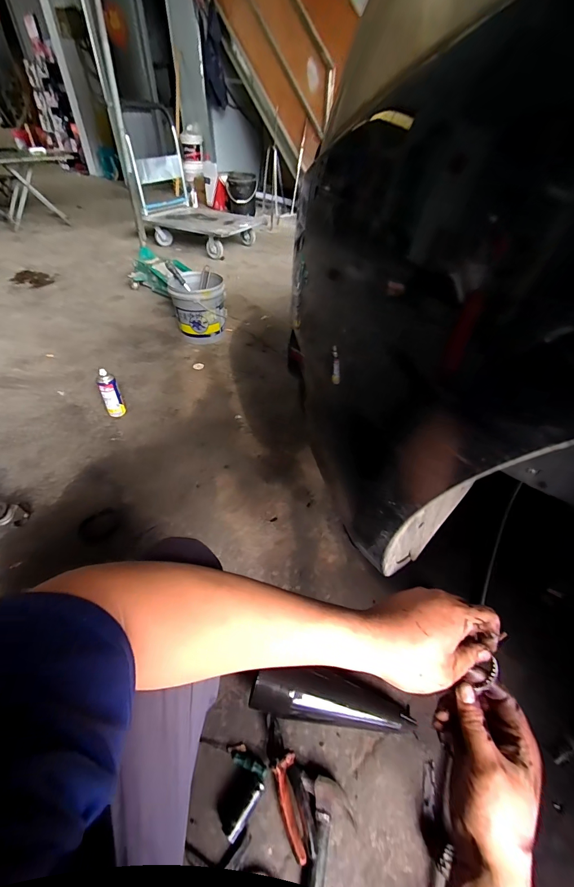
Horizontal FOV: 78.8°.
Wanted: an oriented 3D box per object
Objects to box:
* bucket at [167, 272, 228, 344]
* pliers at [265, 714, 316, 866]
[{"bbox_3d":[-0.413,-0.644,1.668,0.230,0.241,0.244,1,45,-1],"label":"bucket"},{"bbox_3d":[0.002,0.591,0.610,0.049,0.047,0.189,-14,48,-15],"label":"pliers"}]

